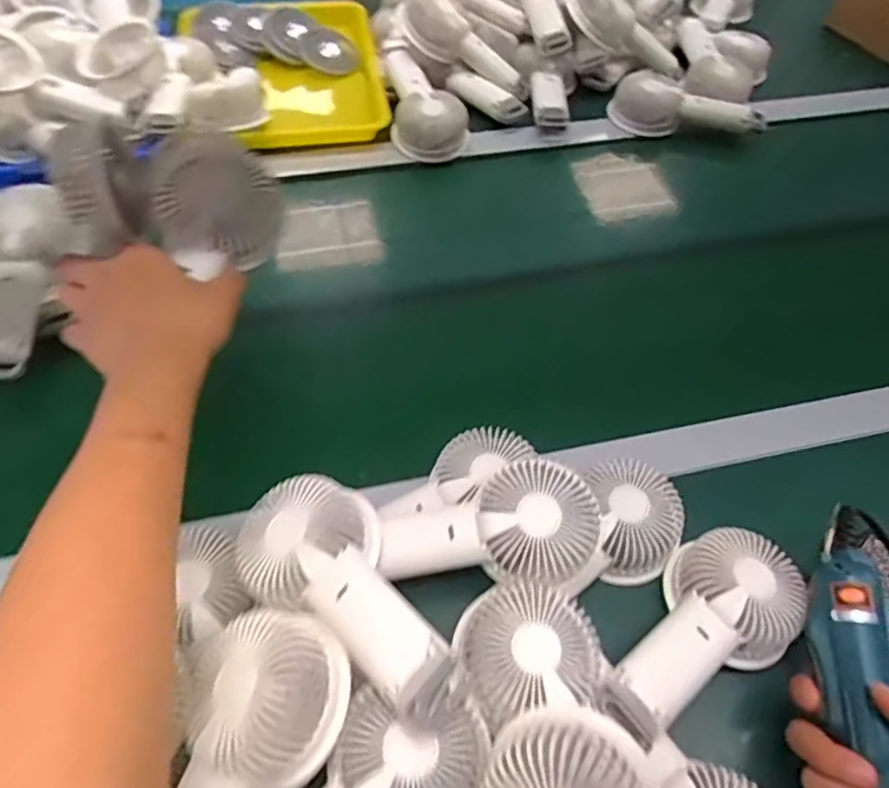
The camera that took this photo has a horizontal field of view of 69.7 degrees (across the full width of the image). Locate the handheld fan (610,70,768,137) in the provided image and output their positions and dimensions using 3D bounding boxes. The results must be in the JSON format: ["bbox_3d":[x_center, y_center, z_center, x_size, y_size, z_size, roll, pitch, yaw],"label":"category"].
[{"bbox_3d":[0.306,-0.356,0.795,0.197,0.046,0.063,5,55,1],"label":"handheld fan"}]

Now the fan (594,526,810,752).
[{"bbox_3d":[0.165,0.154,0.410,0.175,0.040,0.083,-36,64,-24],"label":"fan"}]

